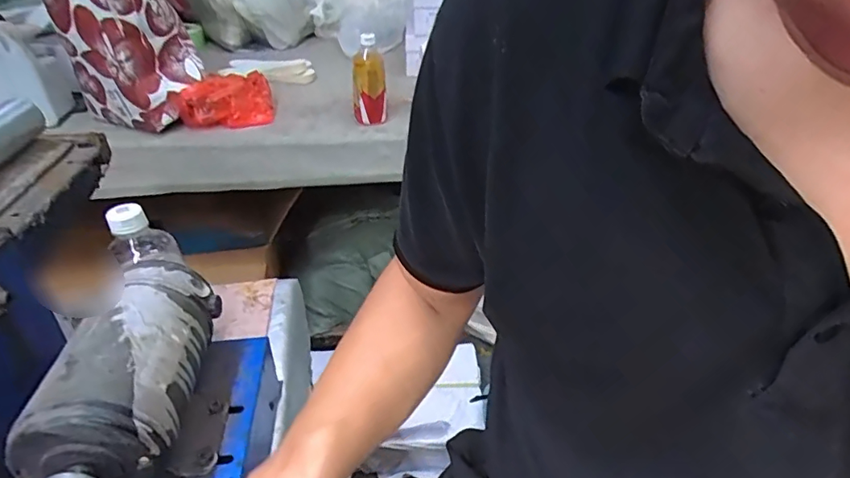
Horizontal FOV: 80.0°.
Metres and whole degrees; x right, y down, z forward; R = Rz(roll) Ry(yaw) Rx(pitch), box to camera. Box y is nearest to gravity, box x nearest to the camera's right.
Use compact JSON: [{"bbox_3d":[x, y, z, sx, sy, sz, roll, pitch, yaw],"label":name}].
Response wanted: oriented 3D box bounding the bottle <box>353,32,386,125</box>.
[{"bbox_3d":[-0.116,-0.327,1.055,0.067,0.181,0.053,-2,35,-5],"label":"bottle"}]

